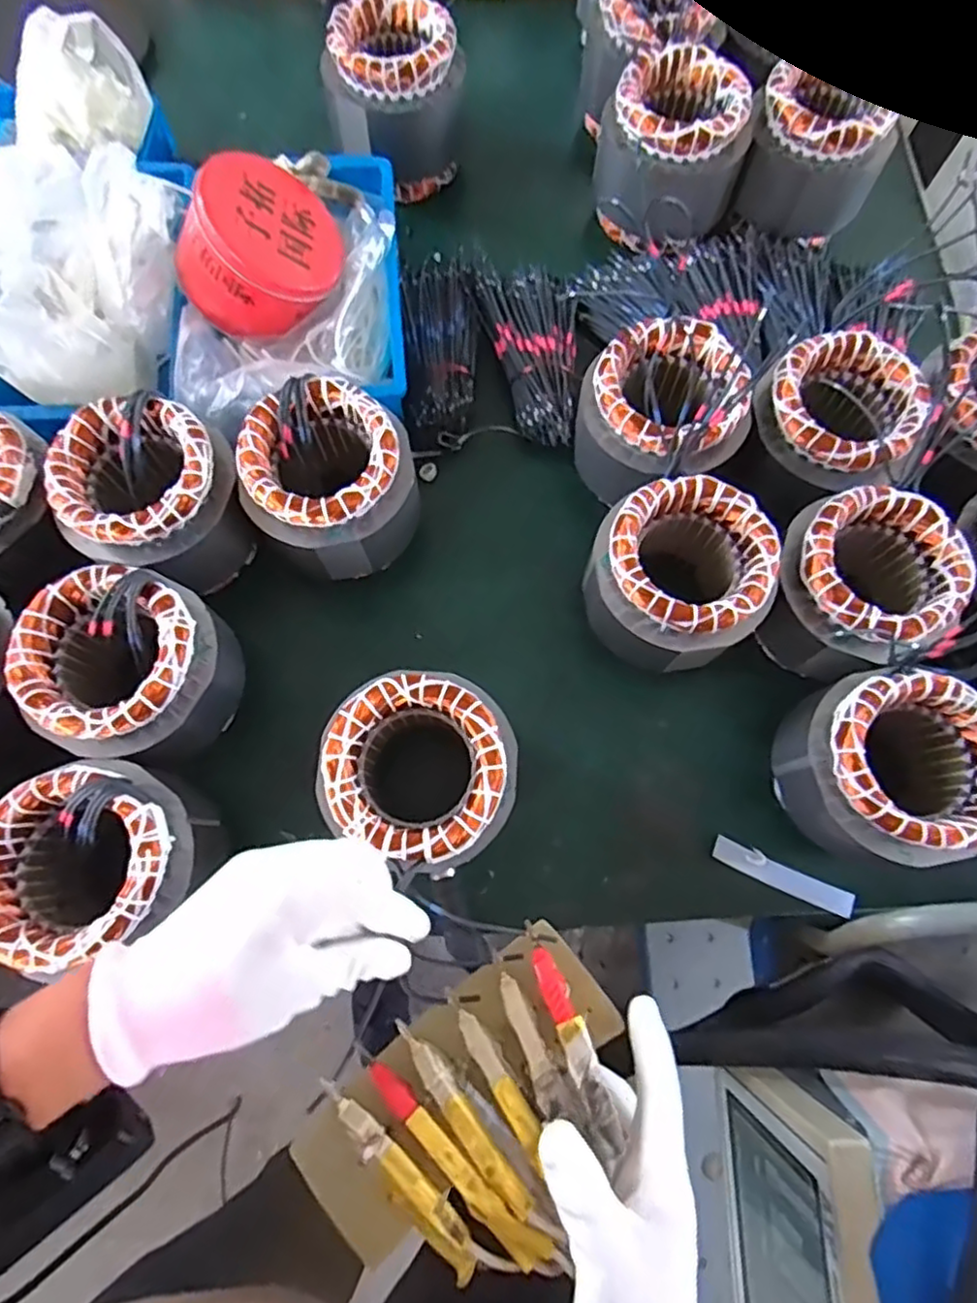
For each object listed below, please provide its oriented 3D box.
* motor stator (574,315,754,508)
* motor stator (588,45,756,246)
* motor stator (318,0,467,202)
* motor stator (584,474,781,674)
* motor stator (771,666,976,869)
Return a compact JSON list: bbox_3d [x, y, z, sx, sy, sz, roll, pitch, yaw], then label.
[{"bbox_3d":[0.162,-0.212,0.603,0.121,0.125,0.127,0,74,0],"label":"motor stator"},{"bbox_3d":[0.192,-0.529,0.700,0.149,0.128,0.148,12,74,3],"label":"motor stator"},{"bbox_3d":[-0.100,-0.604,0.719,0.135,0.131,0.141,0,74,0],"label":"motor stator"},{"bbox_3d":[0.162,-0.060,0.559,0.132,0.110,0.130,0,74,0],"label":"motor stator"},{"bbox_3d":[0.312,0.089,0.516,0.134,0.103,0.124,0,74,0],"label":"motor stator"}]

